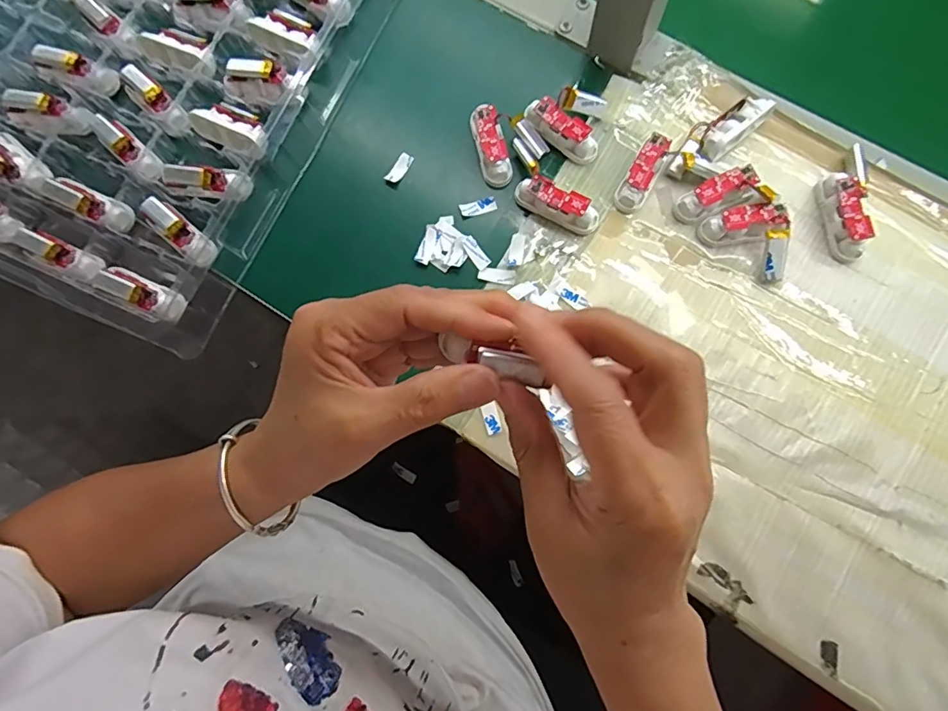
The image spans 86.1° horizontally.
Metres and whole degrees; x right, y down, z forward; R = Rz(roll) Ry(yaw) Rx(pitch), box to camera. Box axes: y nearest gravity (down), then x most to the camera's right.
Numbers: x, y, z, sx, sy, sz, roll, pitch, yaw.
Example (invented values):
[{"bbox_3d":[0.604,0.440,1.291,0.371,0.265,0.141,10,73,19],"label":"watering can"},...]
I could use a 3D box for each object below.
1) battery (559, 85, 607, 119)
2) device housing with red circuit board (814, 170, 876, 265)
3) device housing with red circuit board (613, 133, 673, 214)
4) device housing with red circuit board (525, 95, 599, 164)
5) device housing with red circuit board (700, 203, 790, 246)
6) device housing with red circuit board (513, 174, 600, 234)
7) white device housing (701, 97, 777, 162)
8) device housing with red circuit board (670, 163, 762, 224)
[{"bbox_3d":[0.082,-0.185,0.373,0.040,0.015,0.010,3,78,-29],"label":"battery"},{"bbox_3d":[0.256,-0.097,0.350,0.018,0.020,0.059,-6,79,0],"label":"device housing with red circuit board"},{"bbox_3d":[0.122,-0.129,0.363,0.021,0.021,0.054,33,82,7],"label":"device housing with red circuit board"},{"bbox_3d":[0.064,-0.166,0.373,0.061,0.019,0.018,38,82,7],"label":"device housing with red circuit board"},{"bbox_3d":[0.187,-0.091,0.353,0.052,0.019,0.019,-7,79,0],"label":"device housing with red circuit board"},{"bbox_3d":[0.059,-0.108,0.362,0.062,0.020,0.018,27,81,6],"label":"device housing with red circuit board"},{"bbox_3d":[0.186,-0.162,0.363,0.062,0.023,0.017,-40,81,-6],"label":"white device housing"},{"bbox_3d":[0.170,-0.112,0.357,0.055,0.021,0.020,-24,79,10],"label":"device housing with red circuit board"}]

